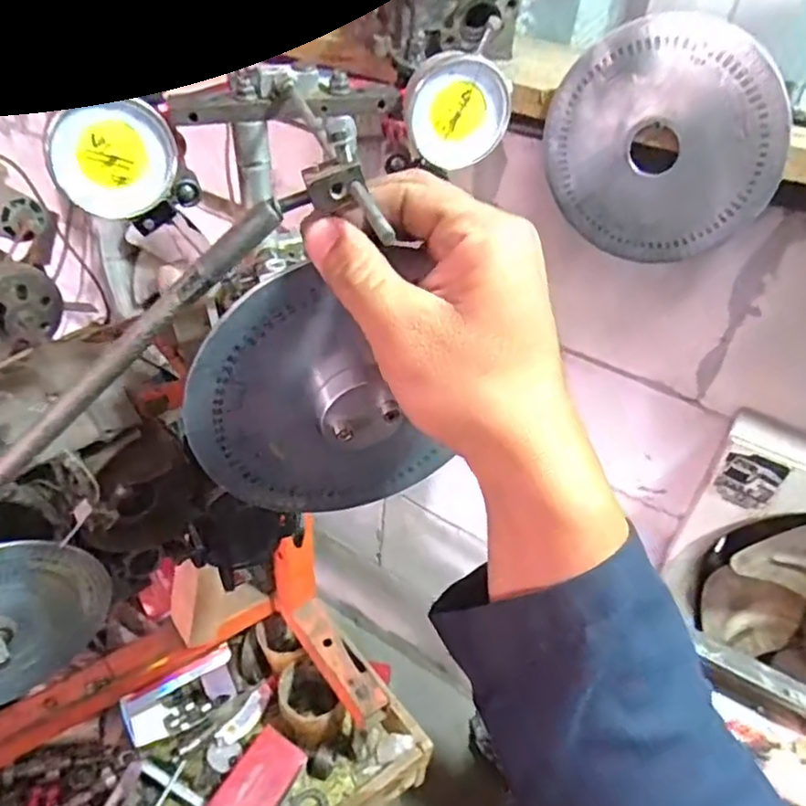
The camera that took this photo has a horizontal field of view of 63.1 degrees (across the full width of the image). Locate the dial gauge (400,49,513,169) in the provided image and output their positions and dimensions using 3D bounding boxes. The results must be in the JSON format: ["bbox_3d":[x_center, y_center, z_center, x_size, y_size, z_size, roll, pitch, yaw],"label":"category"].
[{"bbox_3d":[0.028,-0.159,0.358,0.054,0.055,0.027,37,14,-24],"label":"dial gauge"}]

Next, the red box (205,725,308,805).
[{"bbox_3d":[-0.170,0.439,0.746,0.065,0.027,0.124,25,43,22],"label":"red box"}]

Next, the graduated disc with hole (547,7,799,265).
[{"bbox_3d":[0.178,-0.179,0.463,0.161,0.155,0.004,-7,27,44],"label":"graduated disc with hole"}]

